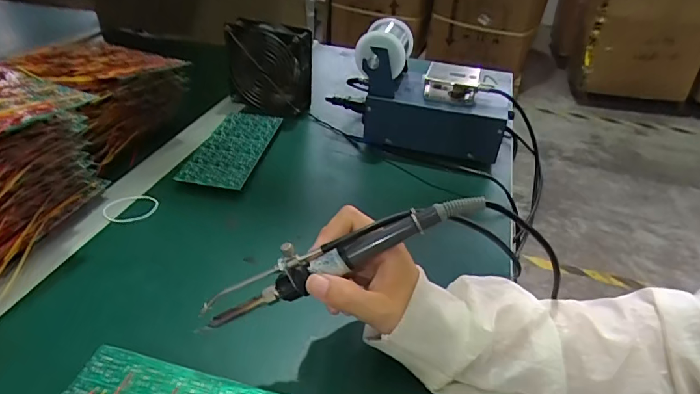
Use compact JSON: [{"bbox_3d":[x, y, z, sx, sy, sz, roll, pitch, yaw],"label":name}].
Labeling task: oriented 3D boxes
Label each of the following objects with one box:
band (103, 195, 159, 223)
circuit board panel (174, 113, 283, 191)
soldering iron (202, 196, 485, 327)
[{"bbox_3d":[-0.228,0.012,0.464,0.053,0.004,0.042,-5,43,-10],"label":"band"},{"bbox_3d":[-0.145,-0.062,0.553,0.074,0.007,0.165,10,40,7],"label":"circuit board panel"},{"bbox_3d":[-0.008,0.034,0.295,0.194,0.033,0.019,-24,39,3],"label":"soldering iron"}]

